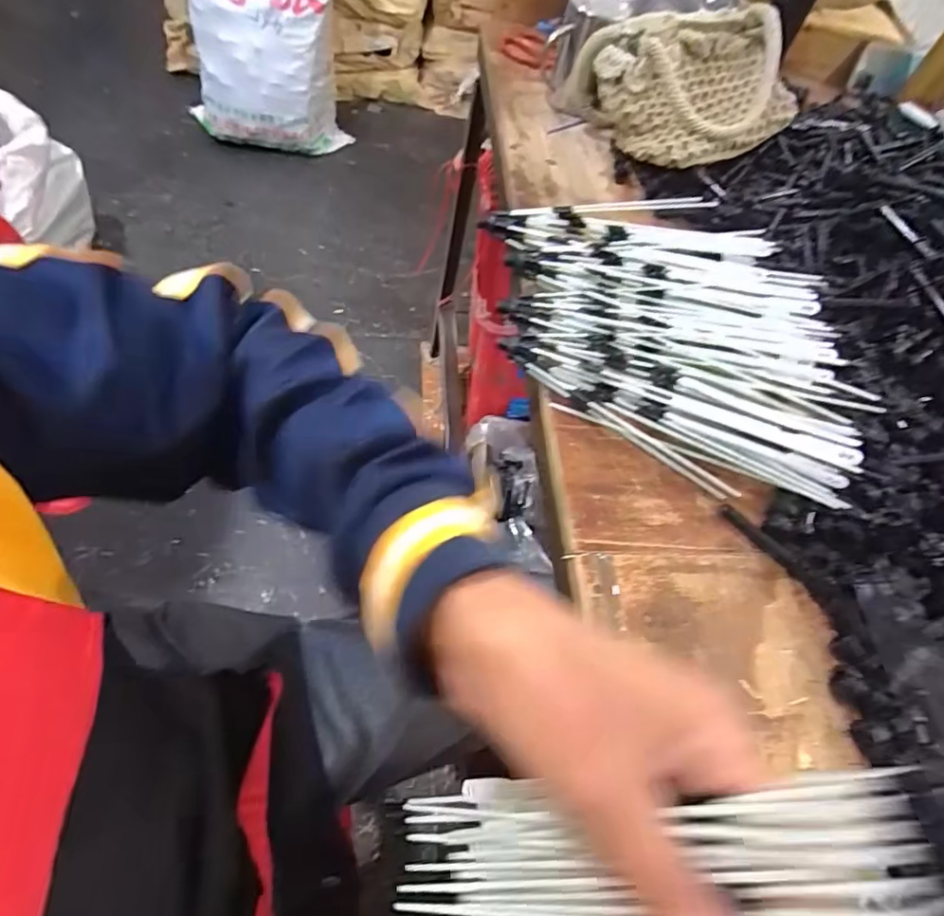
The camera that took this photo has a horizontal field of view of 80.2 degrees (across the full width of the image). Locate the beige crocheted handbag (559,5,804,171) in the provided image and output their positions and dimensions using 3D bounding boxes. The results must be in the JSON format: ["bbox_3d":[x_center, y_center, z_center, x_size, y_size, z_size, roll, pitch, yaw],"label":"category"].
[{"bbox_3d":[0.268,-0.471,0.709,0.219,0.118,0.211,-22,66,-23],"label":"beige crocheted handbag"}]

